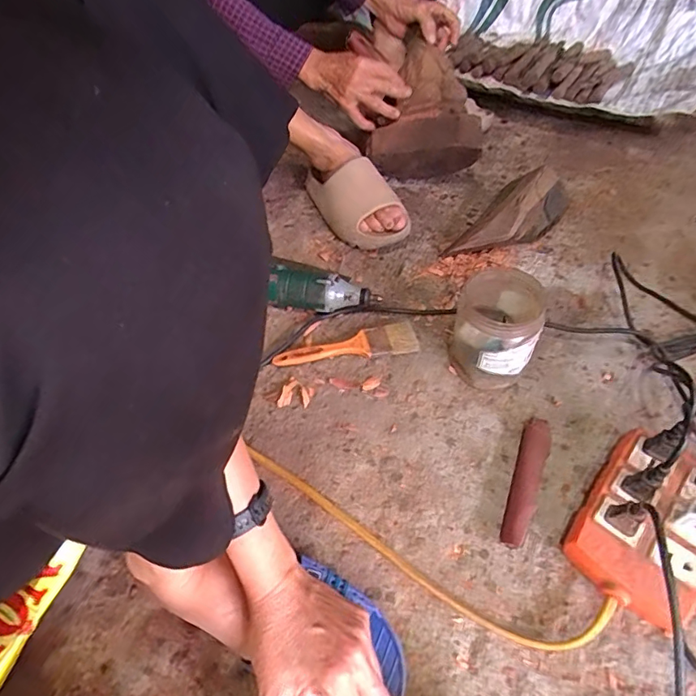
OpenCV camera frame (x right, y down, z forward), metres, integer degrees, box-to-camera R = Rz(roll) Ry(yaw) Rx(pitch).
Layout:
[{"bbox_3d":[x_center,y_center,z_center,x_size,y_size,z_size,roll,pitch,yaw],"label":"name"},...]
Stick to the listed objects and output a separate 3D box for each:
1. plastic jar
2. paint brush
[{"bbox_3d":[0.174,-0.021,0.586,0.090,0.115,0.098,0,49,0],"label":"plastic jar"},{"bbox_3d":[-0.002,0.000,0.628,0.182,0.019,0.045,-11,50,-9],"label":"paint brush"}]

